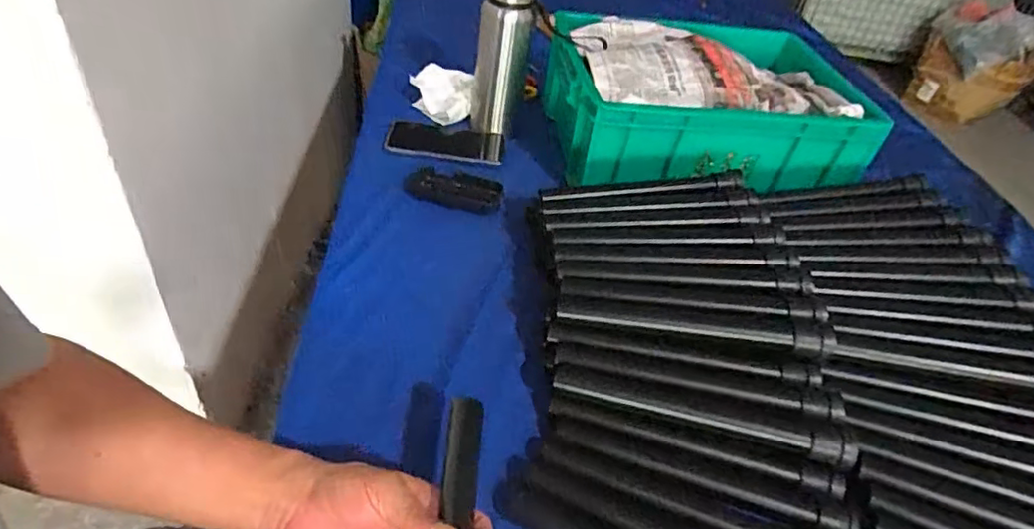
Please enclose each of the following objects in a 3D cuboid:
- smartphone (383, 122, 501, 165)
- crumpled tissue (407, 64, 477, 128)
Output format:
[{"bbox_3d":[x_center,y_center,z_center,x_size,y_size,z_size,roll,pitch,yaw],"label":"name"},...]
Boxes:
[{"bbox_3d":[-0.105,-0.168,0.840,0.150,0.011,0.089,6,34,-8],"label":"smartphone"},{"bbox_3d":[-0.107,-0.255,0.903,0.100,0.043,0.084,29,47,22],"label":"crumpled tissue"}]

